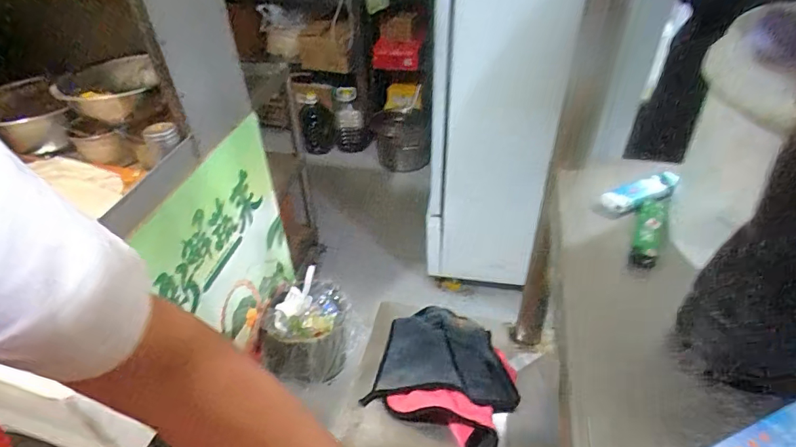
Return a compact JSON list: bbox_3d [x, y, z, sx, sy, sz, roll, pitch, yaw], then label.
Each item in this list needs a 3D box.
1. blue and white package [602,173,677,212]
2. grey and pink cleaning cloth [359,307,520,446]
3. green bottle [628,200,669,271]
[{"bbox_3d":[0.220,-0.028,0.407,0.078,0.011,0.020,-14,42,-14],"label":"blue and white package"},{"bbox_3d":[0.066,0.187,0.601,0.188,0.041,0.178,19,44,23],"label":"grey and pink cleaning cloth"},{"bbox_3d":[0.207,0.005,0.372,0.021,0.014,0.086,20,45,24],"label":"green bottle"}]

